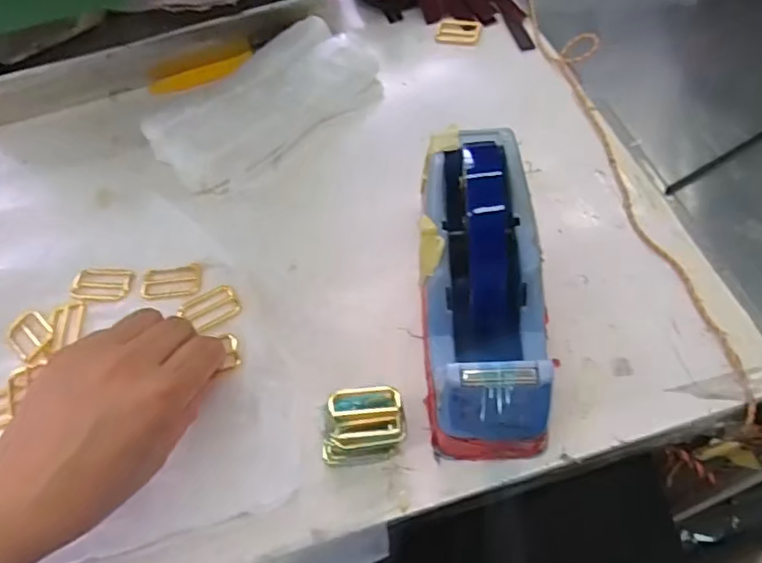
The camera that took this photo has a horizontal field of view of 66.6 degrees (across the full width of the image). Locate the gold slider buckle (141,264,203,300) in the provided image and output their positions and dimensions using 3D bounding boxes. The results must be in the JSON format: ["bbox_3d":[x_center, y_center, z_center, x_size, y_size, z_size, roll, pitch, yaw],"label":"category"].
[{"bbox_3d":[-0.164,0.000,0.456,0.046,0.005,0.029,-7,58,0],"label":"gold slider buckle"}]

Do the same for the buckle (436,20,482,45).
[{"bbox_3d":[0.078,-0.252,0.586,0.044,0.004,0.031,8,59,10],"label":"buckle"}]

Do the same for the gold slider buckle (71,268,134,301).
[{"bbox_3d":[-0.221,0.002,0.458,0.047,0.006,0.032,0,58,4],"label":"gold slider buckle"}]

